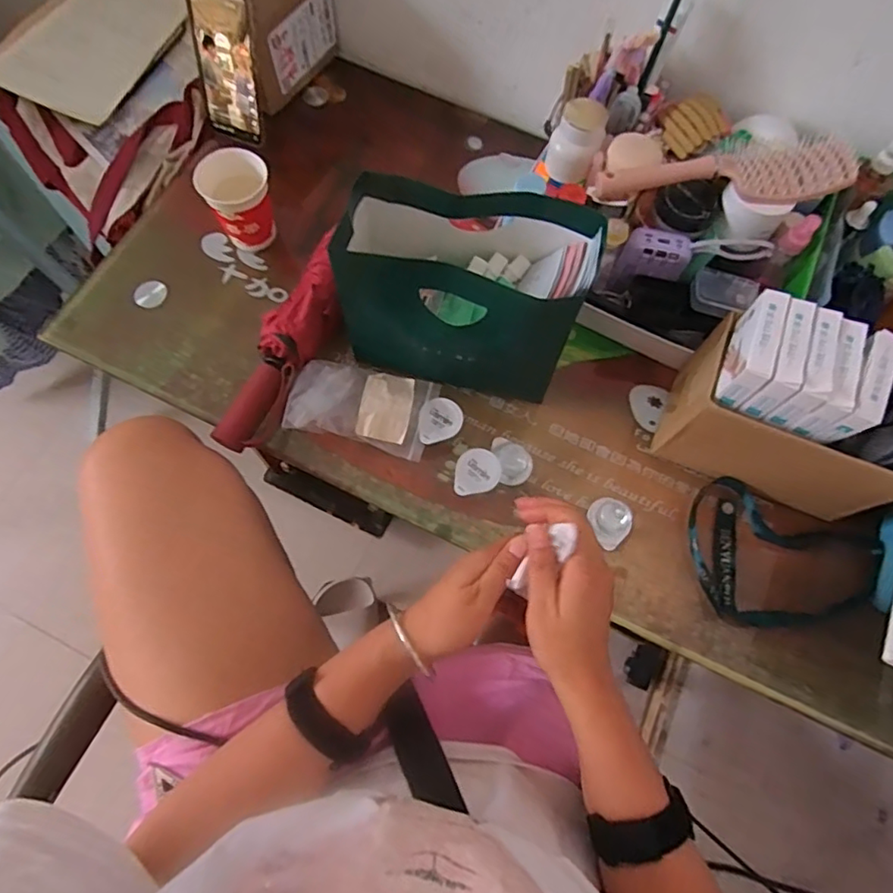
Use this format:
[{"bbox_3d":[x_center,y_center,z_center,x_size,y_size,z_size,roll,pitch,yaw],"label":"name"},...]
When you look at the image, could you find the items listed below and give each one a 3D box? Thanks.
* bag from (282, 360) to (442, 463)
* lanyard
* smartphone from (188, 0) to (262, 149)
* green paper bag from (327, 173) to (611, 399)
[{"bbox_3d":[-0.084,-0.044,0.576,0.137,0.023,0.086,14,68,-2],"label":"bag"},{"bbox_3d":[0.321,0.116,0.550,0.175,0.028,0.127,21,71,6],"label":"lanyard"},{"bbox_3d":[-0.255,-0.438,0.659,0.071,0.161,0.015,21,53,2],"label":"smartphone"},{"bbox_3d":[0.014,-0.146,0.539,0.215,0.172,0.112,6,70,1],"label":"green paper bag"}]

